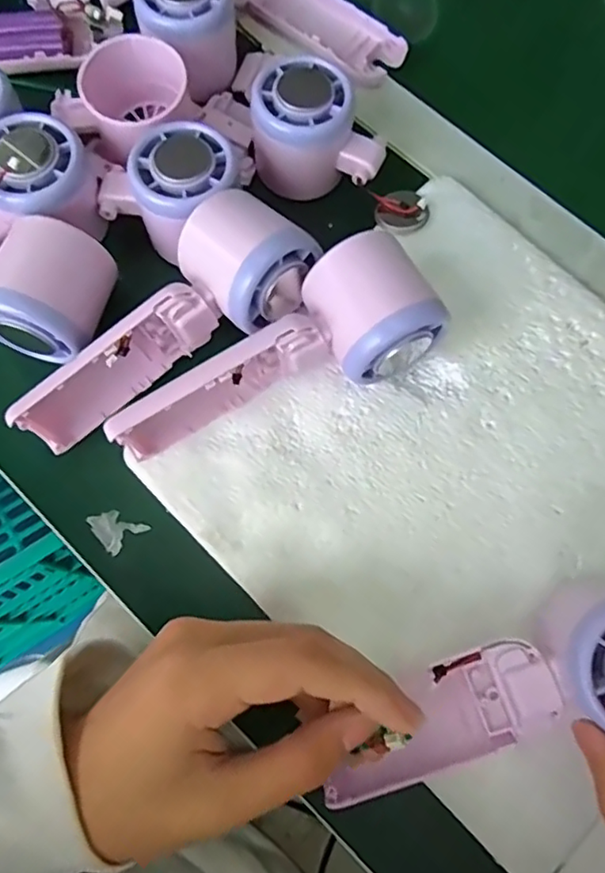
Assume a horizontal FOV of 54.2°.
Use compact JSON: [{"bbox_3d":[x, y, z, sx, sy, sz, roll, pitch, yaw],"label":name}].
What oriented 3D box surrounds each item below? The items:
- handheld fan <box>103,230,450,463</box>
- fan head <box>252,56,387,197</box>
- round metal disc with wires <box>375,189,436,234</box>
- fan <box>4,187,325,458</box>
[{"bbox_3d":[-0.014,-0.035,0.284,0.162,0.062,0.059,-30,77,3],"label":"handheld fan"},{"bbox_3d":[0.009,-0.173,0.337,0.073,0.050,0.058,0,72,-2],"label":"fan head"},{"bbox_3d":[0.058,-0.128,0.336,0.028,0.007,0.026,1,72,-2],"label":"round metal disc with wires"},{"bbox_3d":[-0.068,-0.053,0.292,0.163,0.051,0.061,-41,79,2],"label":"fan"}]

